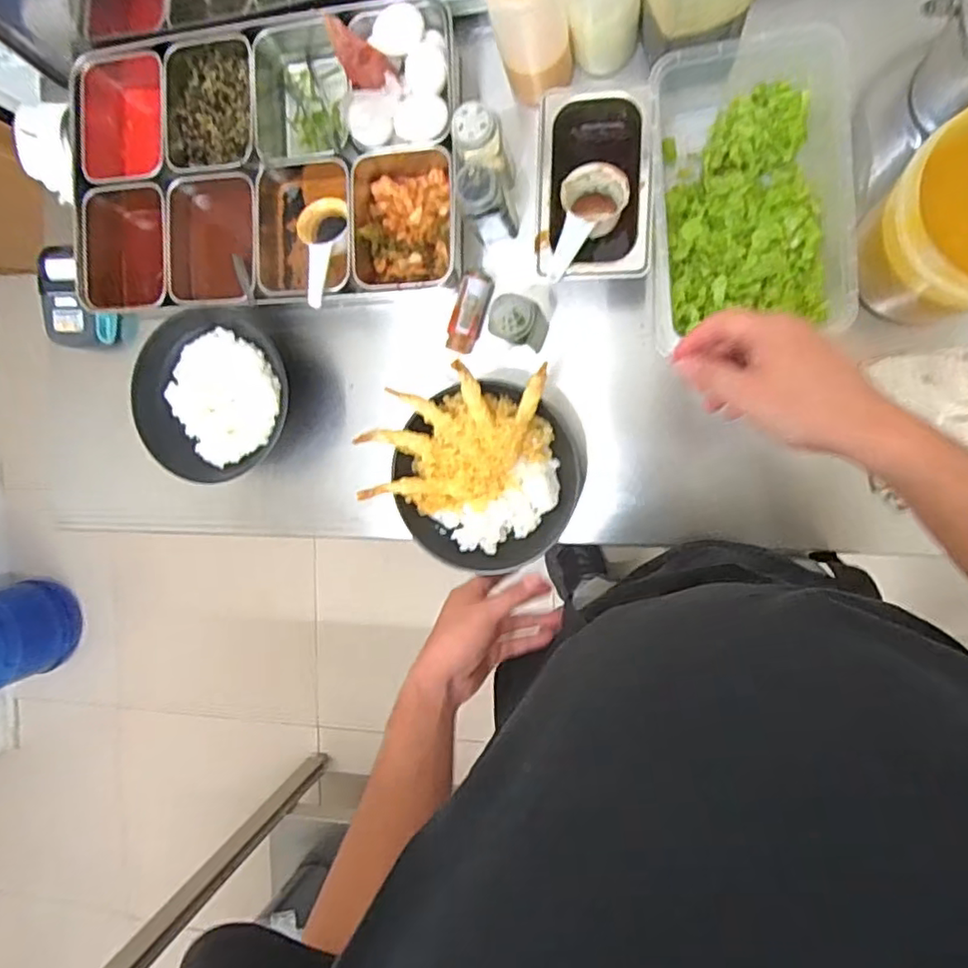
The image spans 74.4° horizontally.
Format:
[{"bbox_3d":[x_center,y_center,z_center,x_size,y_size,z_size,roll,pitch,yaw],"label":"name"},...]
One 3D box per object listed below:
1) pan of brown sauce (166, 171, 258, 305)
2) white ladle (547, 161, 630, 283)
[{"bbox_3d":[-0.277,-0.258,0.680,0.105,0.075,0.145,3,86,9],"label":"pan of brown sauce"},{"bbox_3d":[0.091,-0.239,0.595,0.058,0.042,0.124,20,75,10],"label":"white ladle"}]

